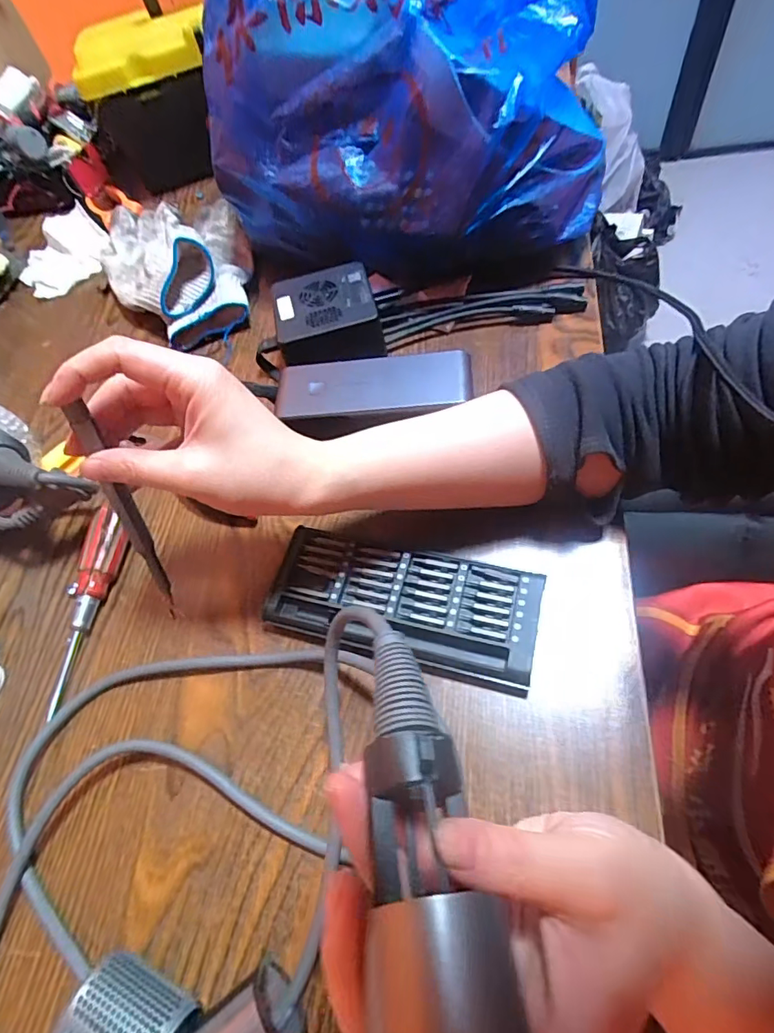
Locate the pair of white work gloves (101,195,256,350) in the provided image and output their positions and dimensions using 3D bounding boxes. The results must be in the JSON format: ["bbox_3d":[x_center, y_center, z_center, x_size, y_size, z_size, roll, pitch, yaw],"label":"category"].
[{"bbox_3d":[-0.200,-0.245,0.475,0.139,0.047,0.203,-21,58,-4],"label":"pair of white work gloves"}]

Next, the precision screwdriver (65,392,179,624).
[{"bbox_3d":[-0.138,0.007,0.273,0.008,0.145,0.009,-1,39,4],"label":"precision screwdriver"}]

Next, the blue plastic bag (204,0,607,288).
[{"bbox_3d":[0.026,-0.330,0.387,0.274,0.215,0.223,16,65,19],"label":"blue plastic bag"}]

